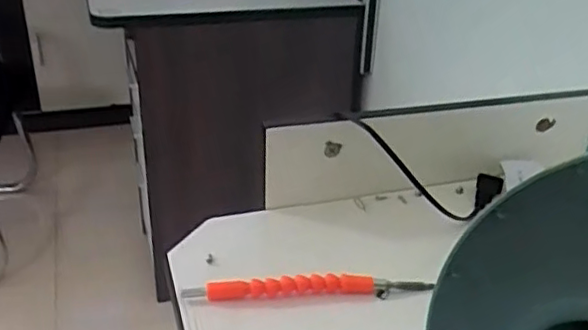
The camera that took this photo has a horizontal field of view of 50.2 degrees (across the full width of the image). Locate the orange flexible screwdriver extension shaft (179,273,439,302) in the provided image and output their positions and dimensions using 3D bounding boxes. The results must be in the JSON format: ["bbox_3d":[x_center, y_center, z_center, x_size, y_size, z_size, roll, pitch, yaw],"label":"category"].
[{"bbox_3d":[0.011,0.106,0.539,0.206,0.023,0.019,0,28,-3],"label":"orange flexible screwdriver extension shaft"}]

